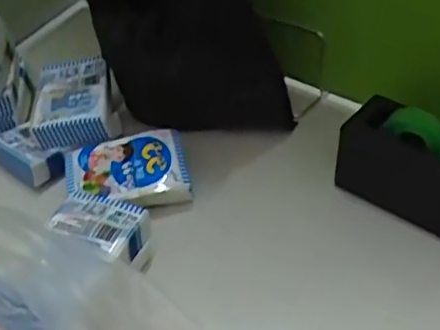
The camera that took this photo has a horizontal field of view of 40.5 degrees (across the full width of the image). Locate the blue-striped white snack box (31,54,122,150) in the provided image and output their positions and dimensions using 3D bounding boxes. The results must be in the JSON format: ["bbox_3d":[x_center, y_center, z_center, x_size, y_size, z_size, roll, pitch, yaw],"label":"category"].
[{"bbox_3d":[-0.144,-0.066,0.588,0.077,0.029,0.116,-7,42,-4],"label":"blue-striped white snack box"}]

